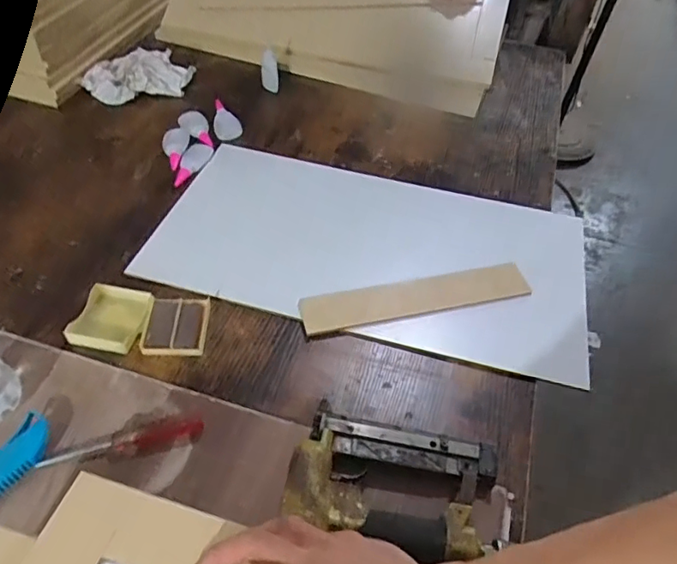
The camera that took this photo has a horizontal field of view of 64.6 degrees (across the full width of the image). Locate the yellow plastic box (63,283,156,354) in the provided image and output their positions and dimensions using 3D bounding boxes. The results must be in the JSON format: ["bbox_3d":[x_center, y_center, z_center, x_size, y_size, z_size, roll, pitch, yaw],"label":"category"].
[{"bbox_3d":[-0.254,0.039,0.603,0.070,0.018,0.082,10,48,3],"label":"yellow plastic box"}]

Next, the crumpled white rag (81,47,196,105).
[{"bbox_3d":[-0.341,-0.350,0.918,0.183,0.060,0.088,-9,50,-13],"label":"crumpled white rag"}]

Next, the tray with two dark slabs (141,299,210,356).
[{"bbox_3d":[-0.182,0.047,0.605,0.066,0.016,0.077,4,48,-2],"label":"tray with two dark slabs"}]

